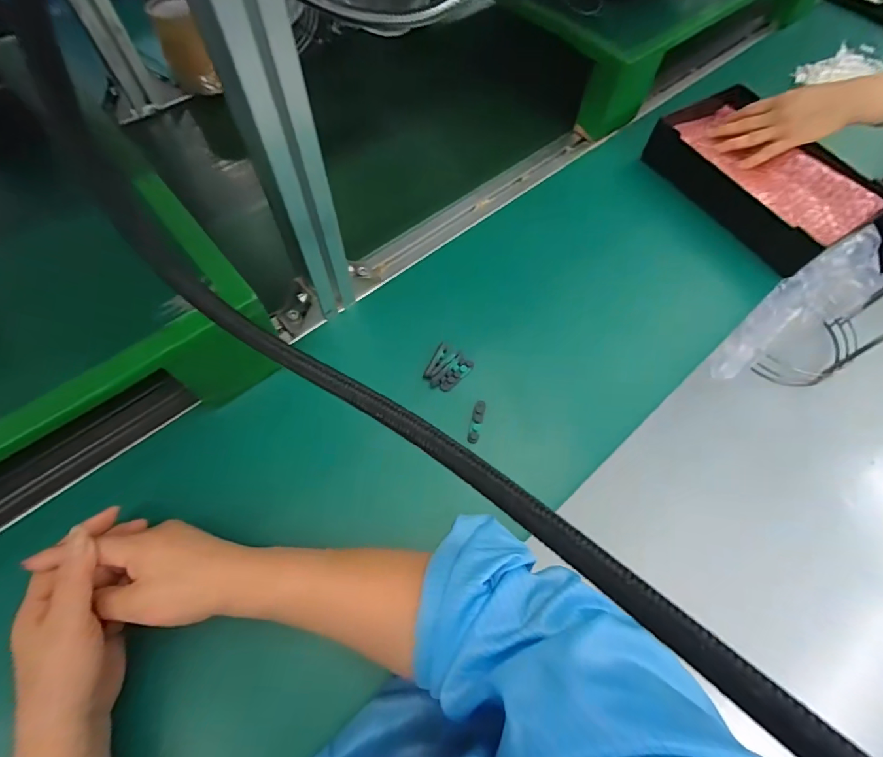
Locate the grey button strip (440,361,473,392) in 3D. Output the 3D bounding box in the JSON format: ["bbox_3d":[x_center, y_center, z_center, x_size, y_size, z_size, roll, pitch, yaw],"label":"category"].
[{"bbox_3d":[0.015,-0.003,0.437,0.013,0.009,0.041,41,68,16],"label":"grey button strip"}]

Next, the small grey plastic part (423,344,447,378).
[{"bbox_3d":[-0.005,-0.018,0.444,0.010,0.009,0.041,26,64,9],"label":"small grey plastic part"}]

